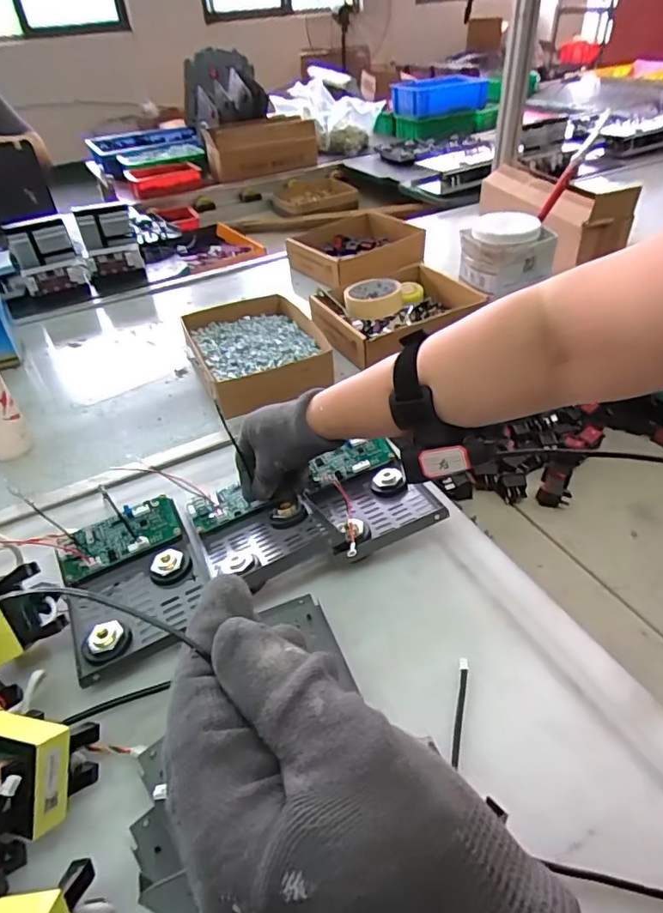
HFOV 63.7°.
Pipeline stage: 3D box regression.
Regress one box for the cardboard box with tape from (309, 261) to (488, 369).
[{"bbox_3d":[0.104,-0.225,0.830,0.219,0.056,0.189,-20,43,-18],"label":"cardboard box with tape"}]

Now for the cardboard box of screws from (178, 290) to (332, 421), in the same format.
[{"bbox_3d":[-0.109,-0.149,0.770,0.174,0.058,0.246,-16,42,-14],"label":"cardboard box of screws"}]

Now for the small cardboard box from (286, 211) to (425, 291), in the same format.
[{"bbox_3d":[0.047,-0.393,1.043,0.254,0.083,0.179,-22,45,-21],"label":"small cardboard box"}]

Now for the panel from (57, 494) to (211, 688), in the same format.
[{"bbox_3d":[-0.176,0.111,0.475,0.115,0.042,0.153,-20,43,-18],"label":"panel"}]

